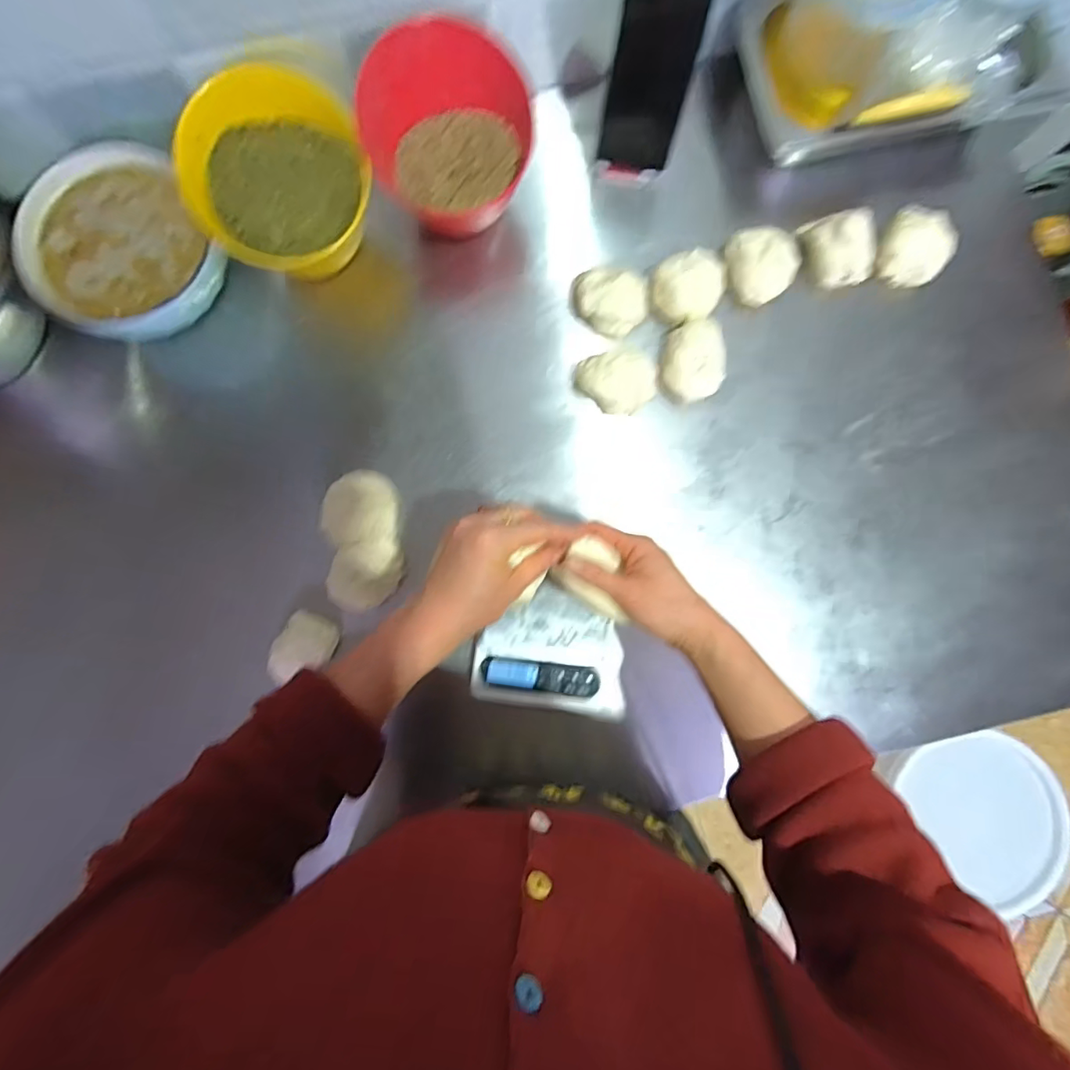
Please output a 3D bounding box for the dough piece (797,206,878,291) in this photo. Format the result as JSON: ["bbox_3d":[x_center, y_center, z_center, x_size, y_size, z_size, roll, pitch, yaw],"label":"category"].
[{"bbox_3d":[0.325,-0.305,0.576,0.055,0.055,0.078,-20,85,-3],"label":"dough piece"}]

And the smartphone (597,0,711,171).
[{"bbox_3d":[0.108,-0.429,0.512,0.071,0.153,0.007,11,66,0],"label":"smartphone"}]

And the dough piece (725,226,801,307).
[{"bbox_3d":[0.240,-0.288,0.577,0.068,0.044,0.075,-26,86,-3],"label":"dough piece"}]

